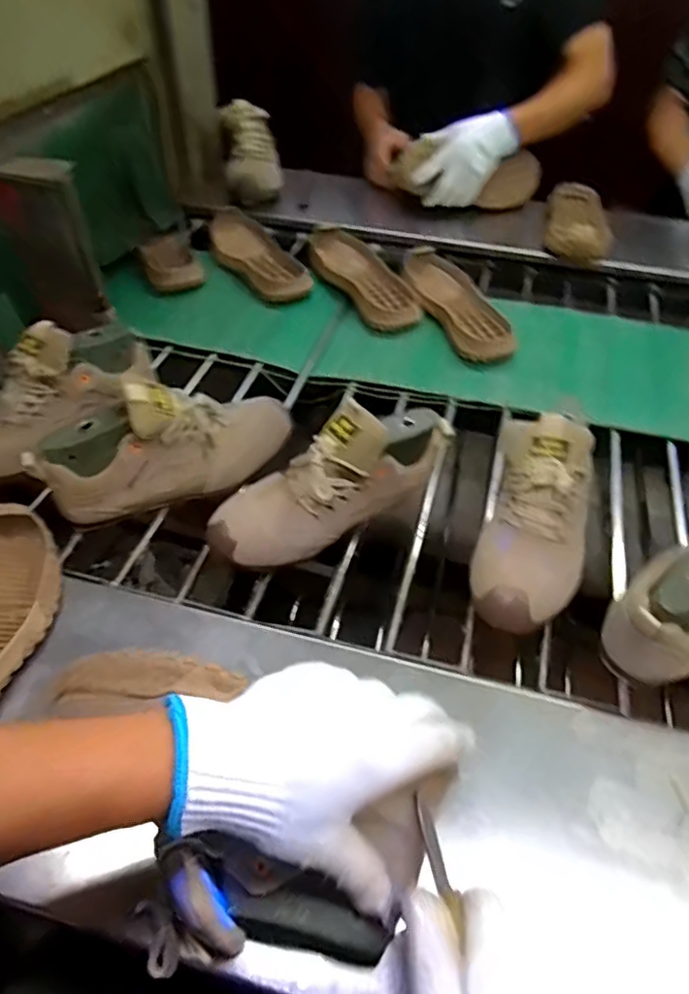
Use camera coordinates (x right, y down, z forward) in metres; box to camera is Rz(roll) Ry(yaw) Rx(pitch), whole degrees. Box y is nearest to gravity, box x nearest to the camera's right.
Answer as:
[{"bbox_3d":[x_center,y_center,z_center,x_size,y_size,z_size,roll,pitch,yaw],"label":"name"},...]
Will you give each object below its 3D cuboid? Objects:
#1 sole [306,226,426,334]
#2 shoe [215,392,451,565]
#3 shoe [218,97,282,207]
[{"bbox_3d":[0.033,-0.367,0.992,0.119,0.033,0.267,-18,51,-18],"label":"sole"},{"bbox_3d":[-0.013,-0.029,0.609,0.270,0.107,0.090,-25,53,-22],"label":"shoe"},{"bbox_3d":[-0.179,-0.661,1.146,0.108,0.083,0.219,-8,72,-9],"label":"shoe"}]

